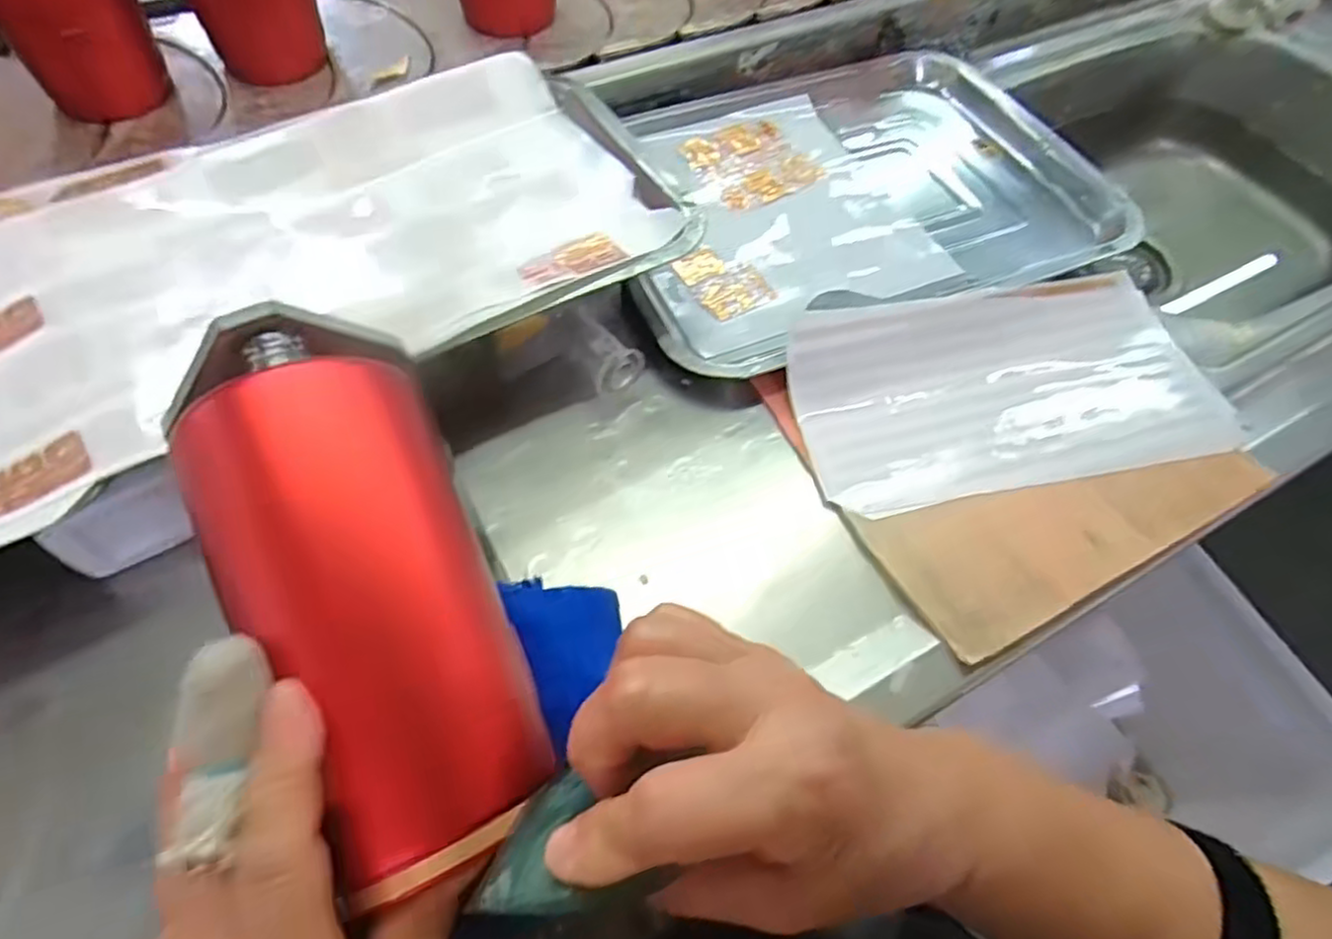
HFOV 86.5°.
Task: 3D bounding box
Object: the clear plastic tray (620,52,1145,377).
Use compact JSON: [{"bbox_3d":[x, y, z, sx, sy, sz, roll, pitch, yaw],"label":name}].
[{"bbox_3d":[0.121,-0.202,0.505,0.339,0.037,0.261,-18,63,-15],"label":"clear plastic tray"}]

